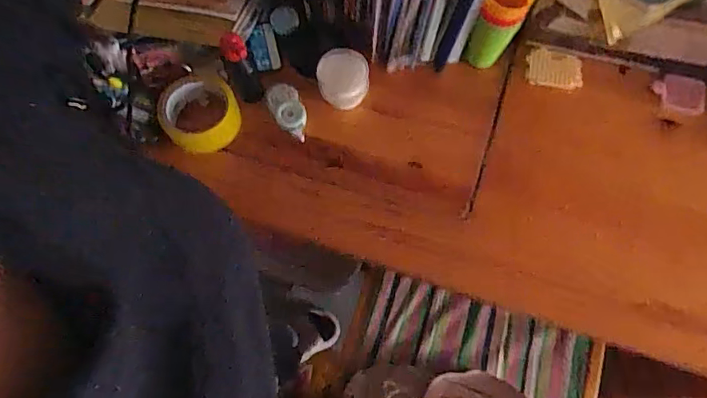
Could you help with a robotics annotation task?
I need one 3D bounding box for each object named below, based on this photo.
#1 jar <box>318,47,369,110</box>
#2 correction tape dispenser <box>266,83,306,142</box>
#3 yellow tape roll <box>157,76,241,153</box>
[{"bbox_3d":[-0.013,-0.154,0.651,0.066,0.051,0.066,-2,71,1],"label":"jar"},{"bbox_3d":[-0.087,-0.118,0.659,0.042,0.020,0.084,-22,68,-8],"label":"correction tape dispenser"},{"bbox_3d":[-0.199,-0.111,0.641,0.095,0.047,0.095,0,70,1],"label":"yellow tape roll"}]

